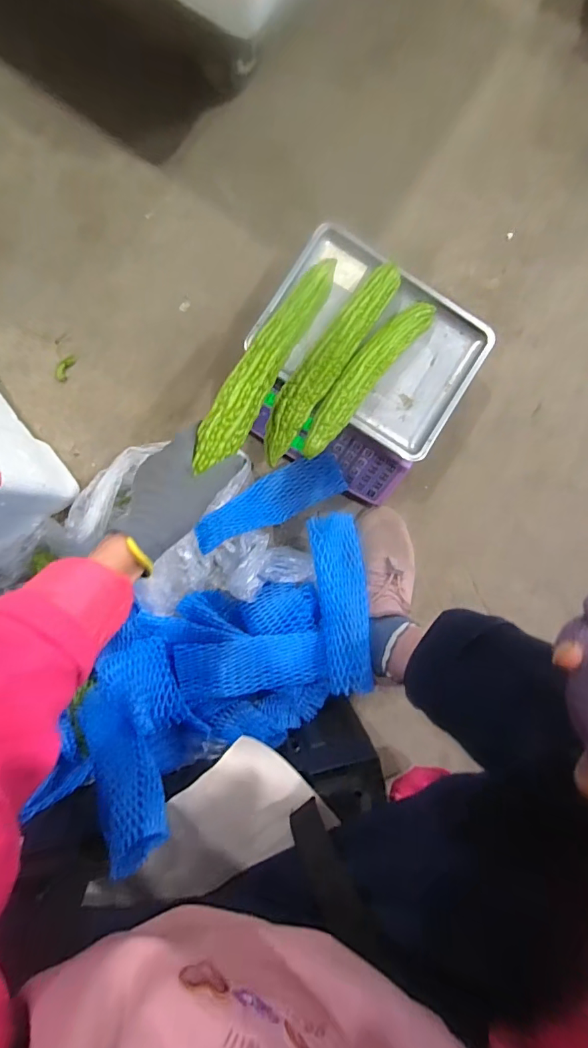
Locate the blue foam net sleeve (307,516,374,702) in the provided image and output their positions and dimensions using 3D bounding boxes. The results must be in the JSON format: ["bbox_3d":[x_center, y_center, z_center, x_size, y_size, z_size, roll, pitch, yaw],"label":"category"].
[{"bbox_3d":[0.067,0.104,0.620,0.068,0.026,0.234,-5,79,-3],"label":"blue foam net sleeve"}]

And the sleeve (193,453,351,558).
[{"bbox_3d":[-0.034,-0.031,0.640,0.225,0.055,0.072,-28,93,-25],"label":"sleeve"}]

